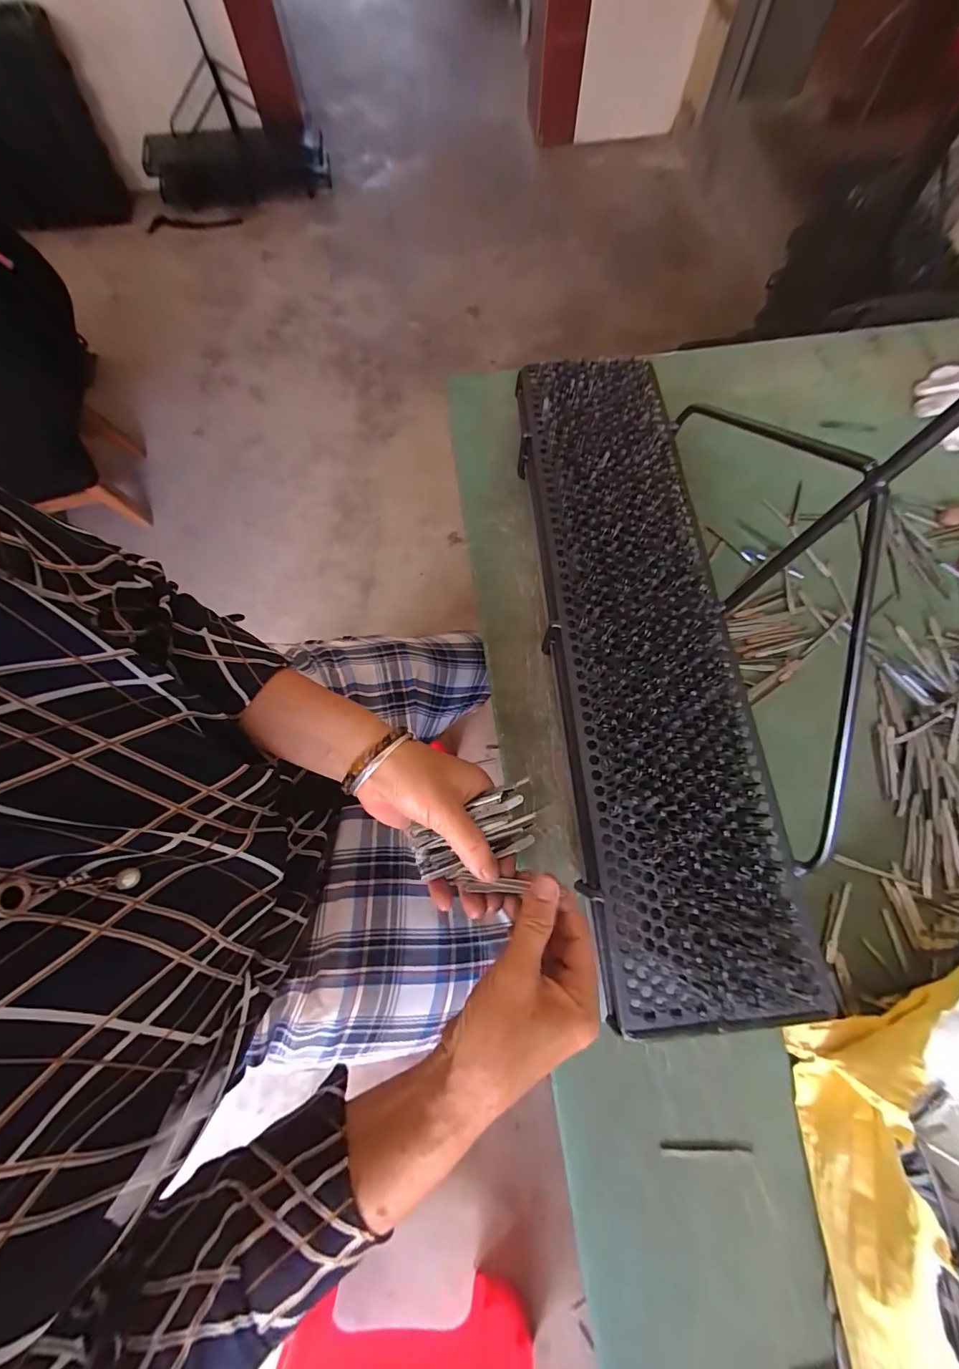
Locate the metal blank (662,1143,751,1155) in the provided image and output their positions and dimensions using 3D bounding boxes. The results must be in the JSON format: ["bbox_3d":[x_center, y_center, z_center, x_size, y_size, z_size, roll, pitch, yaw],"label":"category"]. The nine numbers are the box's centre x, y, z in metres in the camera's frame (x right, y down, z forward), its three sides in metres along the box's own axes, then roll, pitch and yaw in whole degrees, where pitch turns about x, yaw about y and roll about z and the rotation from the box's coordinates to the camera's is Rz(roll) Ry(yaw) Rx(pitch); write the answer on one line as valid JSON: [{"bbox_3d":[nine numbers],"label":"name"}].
[{"bbox_3d":[0.165,0.338,0.321,0.064,0.004,0.006,-1,73,-1],"label":"metal blank"}]

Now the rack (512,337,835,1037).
[{"bbox_3d":[0.139,-0.040,0.403,0.147,0.079,0.576,-4,73,-2],"label":"rack"}]

